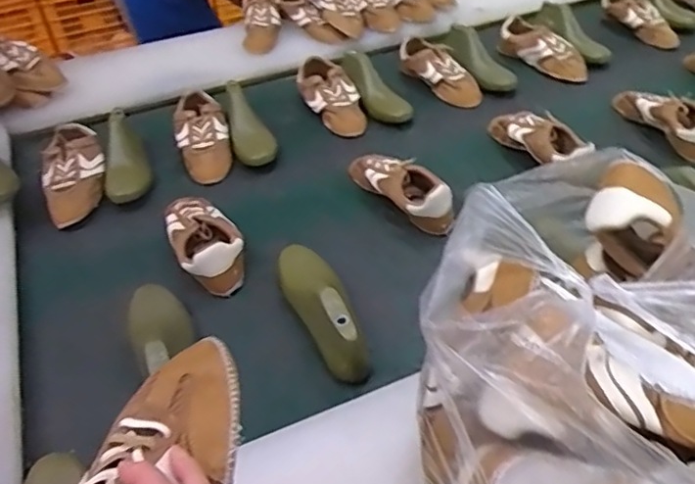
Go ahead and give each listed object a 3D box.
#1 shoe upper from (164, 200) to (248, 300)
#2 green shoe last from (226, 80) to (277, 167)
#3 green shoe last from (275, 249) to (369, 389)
[{"bbox_3d":[-0.215,-0.003,0.884,0.089,0.073,0.192,-22,46,-18],"label":"shoe upper"},{"bbox_3d":[-0.189,-0.229,1.101,0.081,0.080,0.230,-14,44,-11],"label":"green shoe last"},{"bbox_3d":[-0.041,0.077,0.778,0.077,0.085,0.227,-14,44,-11],"label":"green shoe last"}]

